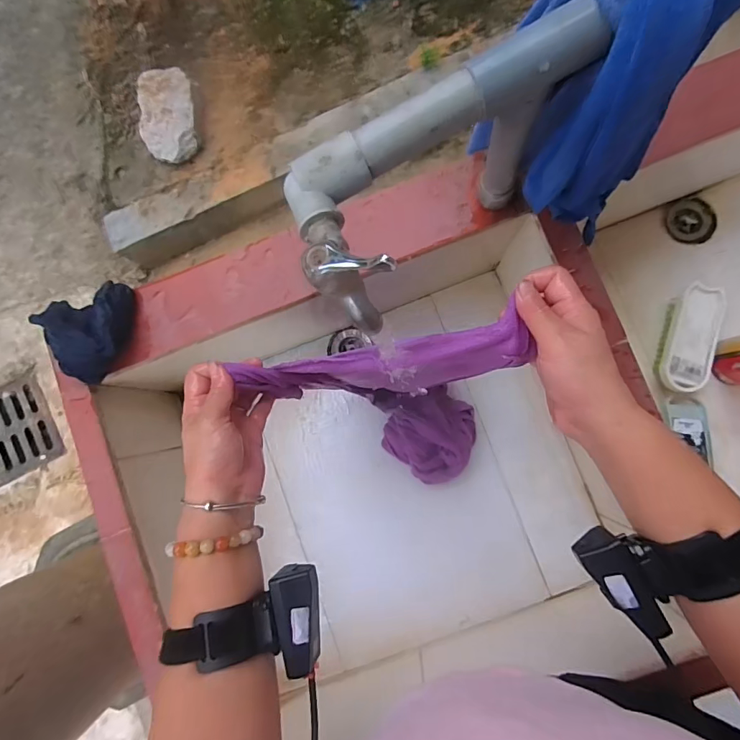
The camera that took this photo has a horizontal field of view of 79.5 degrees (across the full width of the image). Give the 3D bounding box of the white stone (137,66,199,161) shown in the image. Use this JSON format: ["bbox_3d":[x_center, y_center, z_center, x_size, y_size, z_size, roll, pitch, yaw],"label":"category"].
[{"bbox_3d":[-0.622,-0.775,1.346,0.191,0.081,0.263,0,86,3],"label":"white stone"}]

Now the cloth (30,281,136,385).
[{"bbox_3d":[-0.305,-0.038,0.479,0.100,0.045,0.099,-11,85,2],"label":"cloth"}]

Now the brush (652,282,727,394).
[{"bbox_3d":[0.422,-0.040,0.595,0.054,0.046,0.136,15,87,4],"label":"brush"}]

